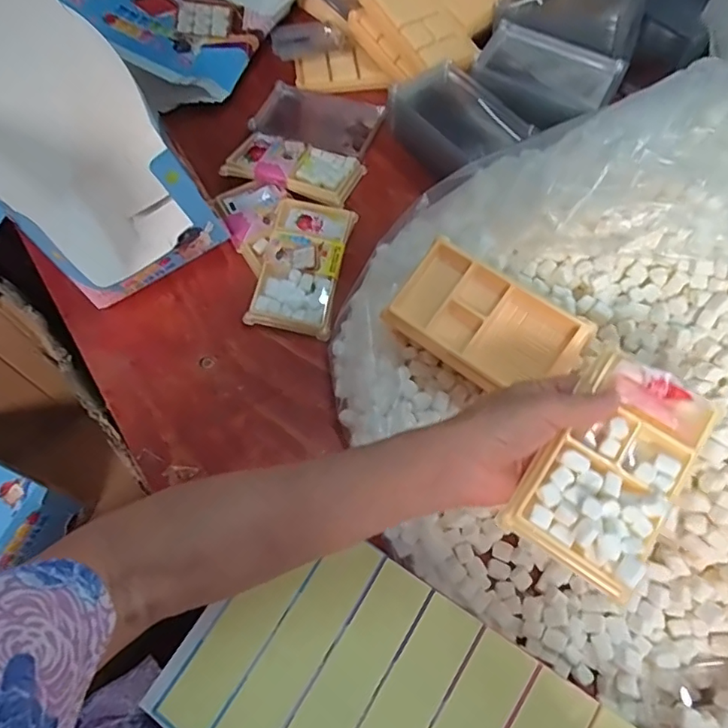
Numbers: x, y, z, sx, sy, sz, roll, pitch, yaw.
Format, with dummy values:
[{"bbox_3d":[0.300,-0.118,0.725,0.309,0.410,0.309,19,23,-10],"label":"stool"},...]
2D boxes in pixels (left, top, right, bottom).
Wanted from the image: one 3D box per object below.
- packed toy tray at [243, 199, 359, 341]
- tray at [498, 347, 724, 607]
[{"bbox_3d":[-0.058,-0.095,0.508,0.073,0.030,0.130,9,63,6],"label":"packed toy tray"},{"bbox_3d":[0.146,0.058,0.308,0.074,0.029,0.129,32,68,17],"label":"tray"}]

